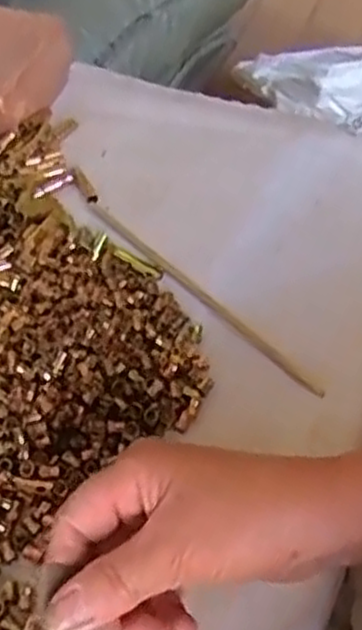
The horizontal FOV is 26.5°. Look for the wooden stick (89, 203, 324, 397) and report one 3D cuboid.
[{"bbox_3d":[0.011,-0.017,0.516,0.008,0.004,0.217,-38,63,-21],"label":"wooden stick"}]

